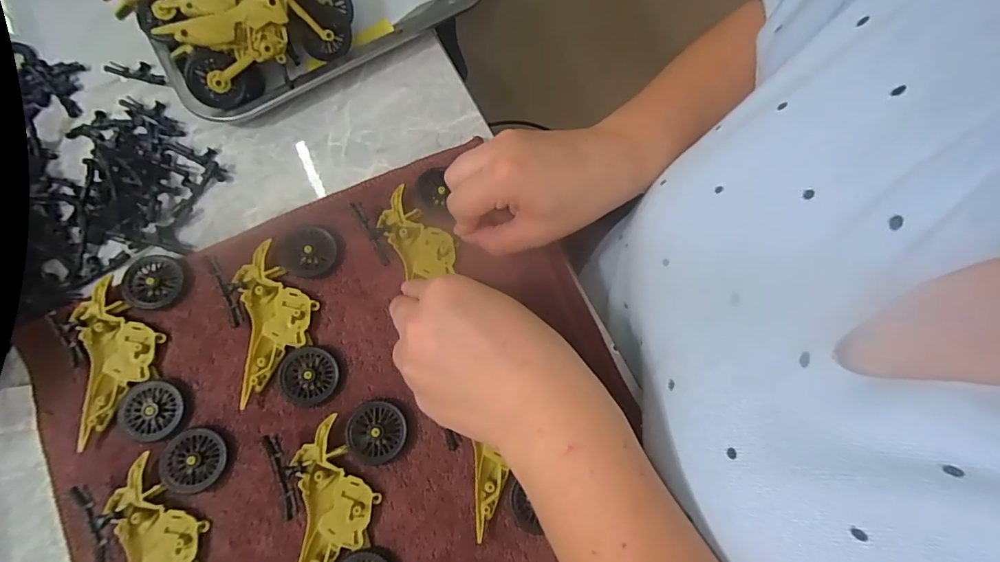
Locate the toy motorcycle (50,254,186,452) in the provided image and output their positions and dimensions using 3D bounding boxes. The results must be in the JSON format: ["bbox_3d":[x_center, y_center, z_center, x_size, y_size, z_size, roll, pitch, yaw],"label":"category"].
[{"bbox_3d":[-0.243,0.044,0.306,0.069,0.020,0.116,-11,74,-3],"label":"toy motorcycle"}]

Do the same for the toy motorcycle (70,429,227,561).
[{"bbox_3d":[-0.194,0.153,0.274,0.074,0.021,0.113,-14,74,-4],"label":"toy motorcycle"}]

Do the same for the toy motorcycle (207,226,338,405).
[{"bbox_3d":[-0.139,0.022,0.308,0.074,0.014,0.114,-18,75,-5],"label":"toy motorcycle"}]

